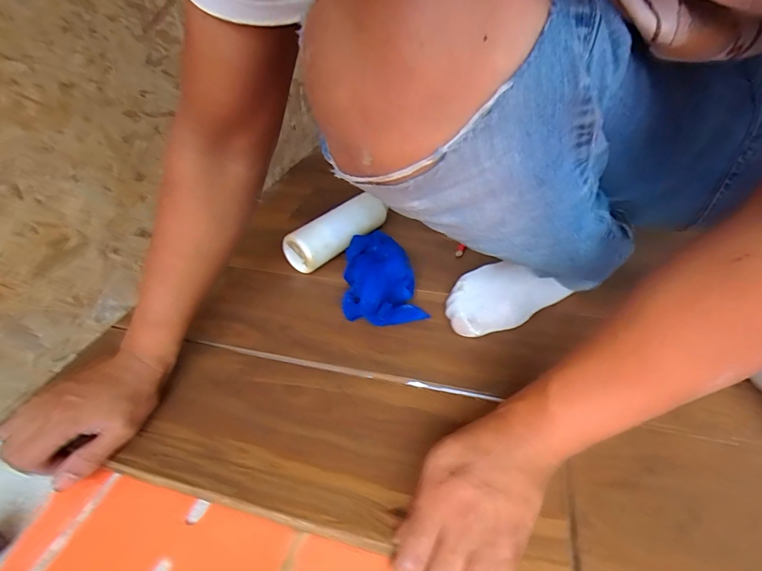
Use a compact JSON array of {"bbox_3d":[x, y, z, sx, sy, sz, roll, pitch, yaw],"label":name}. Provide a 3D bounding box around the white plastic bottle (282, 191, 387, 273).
[{"bbox_3d":[-0.059,-0.083,0.641,0.059,0.061,0.191,29,50,35],"label":"white plastic bottle"}]

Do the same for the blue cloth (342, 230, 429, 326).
[{"bbox_3d":[-0.005,-0.010,0.538,0.099,0.066,0.150,-9,39,-4],"label":"blue cloth"}]

